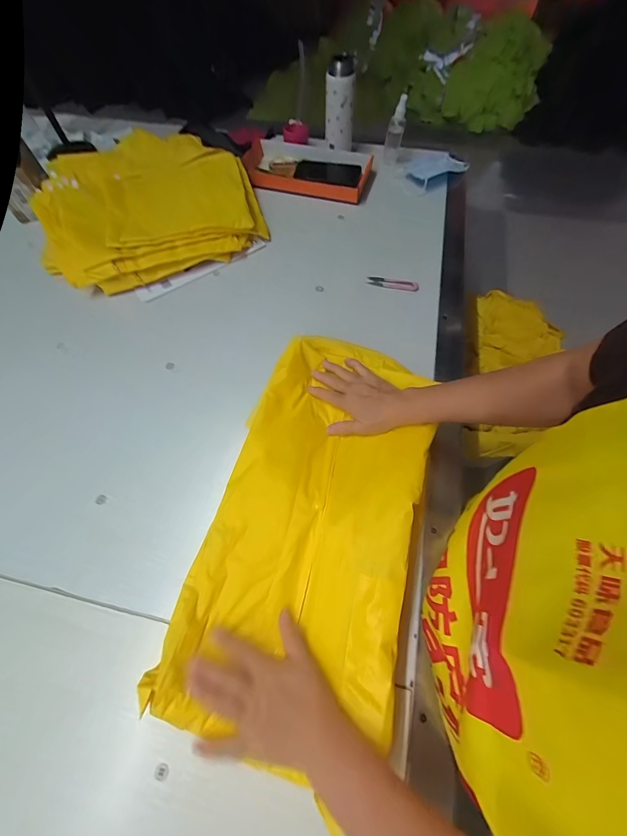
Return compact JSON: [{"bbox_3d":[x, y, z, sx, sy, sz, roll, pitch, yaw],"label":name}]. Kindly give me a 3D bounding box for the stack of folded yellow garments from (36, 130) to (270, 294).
[{"bbox_3d":[-0.366,-0.480,0.729,0.460,0.068,0.429,-18,65,-10],"label":"stack of folded yellow garments"}]

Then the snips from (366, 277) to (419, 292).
[{"bbox_3d":[0.160,-0.271,0.656,0.101,0.013,0.019,10,64,4],"label":"snips"}]

